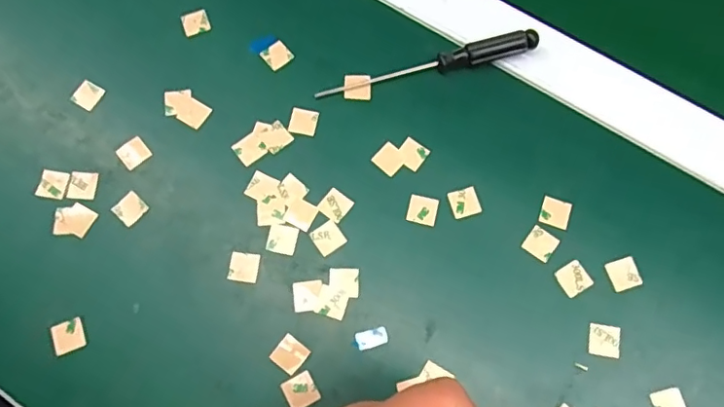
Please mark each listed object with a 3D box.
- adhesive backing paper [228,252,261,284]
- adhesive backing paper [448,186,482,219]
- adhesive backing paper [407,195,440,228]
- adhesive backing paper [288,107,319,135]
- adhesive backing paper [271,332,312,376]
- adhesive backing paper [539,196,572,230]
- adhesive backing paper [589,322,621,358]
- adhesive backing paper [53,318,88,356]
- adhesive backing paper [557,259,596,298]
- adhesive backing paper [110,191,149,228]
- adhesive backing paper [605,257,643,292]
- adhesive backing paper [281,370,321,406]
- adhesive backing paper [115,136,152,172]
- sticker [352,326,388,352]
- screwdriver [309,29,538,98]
[{"bbox_3d":[-0.063,0.034,0.290,0.015,0.004,0.015,10,75,-7],"label":"adhesive backing paper"},{"bbox_3d":[0.057,-0.001,0.302,0.016,0.004,0.016,-20,76,-6],"label":"adhesive backing paper"},{"bbox_3d":[0.033,0.004,0.300,0.016,0.004,0.016,14,75,4],"label":"adhesive backing paper"},{"bbox_3d":[-0.034,-0.048,0.315,0.015,0.004,0.016,11,73,3],"label":"adhesive backing paper"},{"bbox_3d":[-0.036,0.077,0.277,0.015,0.004,0.016,37,74,8],"label":"adhesive backing paper"},{"bbox_3d":[0.107,0.005,0.301,0.016,0.004,0.016,18,73,6],"label":"adhesive backing paper"},{"bbox_3d":[0.125,0.070,0.280,0.016,0.004,0.016,9,75,3],"label":"adhesive backing paper"},{"bbox_3d":[-0.150,0.068,0.279,0.015,0.004,0.016,-16,73,-5],"label":"adhesive backing paper"},{"bbox_3d":[0.113,0.040,0.290,0.016,0.004,0.015,-30,75,-8],"label":"adhesive backing paper"},{"bbox_3d":[-0.127,0.003,0.298,0.015,0.004,0.015,41,77,12],"label":"adhesive backing paper"},{"bbox_3d":[0.139,0.038,0.290,0.017,0.004,0.016,-19,73,-3],"label":"adhesive backing paper"},{"bbox_3d":[-0.031,0.093,0.272,0.015,0.004,0.015,-27,74,-15],"label":"adhesive backing paper"},{"bbox_3d":[-0.129,-0.029,0.309,0.016,0.004,0.015,-44,77,-12],"label":"adhesive backing paper"},{"bbox_3d":[0.004,0.069,0.280,0.018,0.004,0.009,-18,76,-5],"label":"sticker"},{"bbox_3d":[0.038,-0.081,0.320,0.131,0.013,0.013,-12,73,-4],"label":"screwdriver"}]

